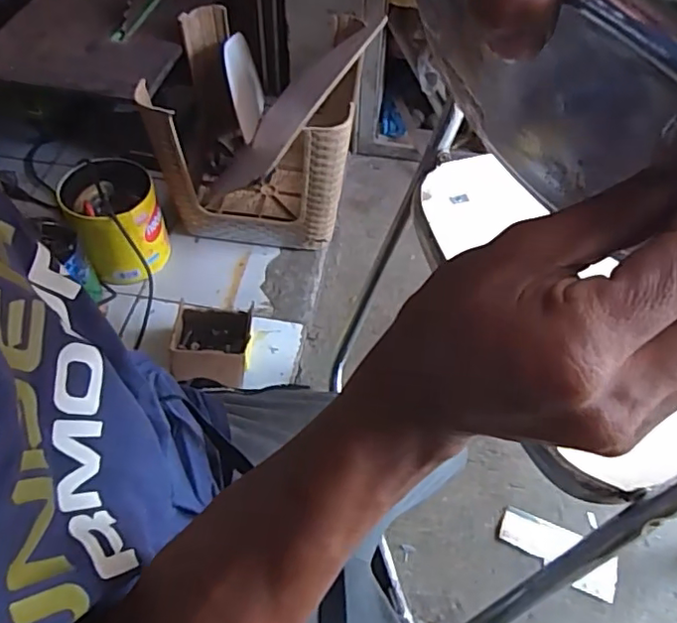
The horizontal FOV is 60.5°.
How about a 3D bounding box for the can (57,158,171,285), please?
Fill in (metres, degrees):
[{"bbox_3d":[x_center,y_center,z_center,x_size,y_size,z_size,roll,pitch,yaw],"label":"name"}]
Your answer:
[{"bbox_3d":[-0.363,-0.147,0.962,0.137,0.146,0.151,-19,57,-15],"label":"can"}]

